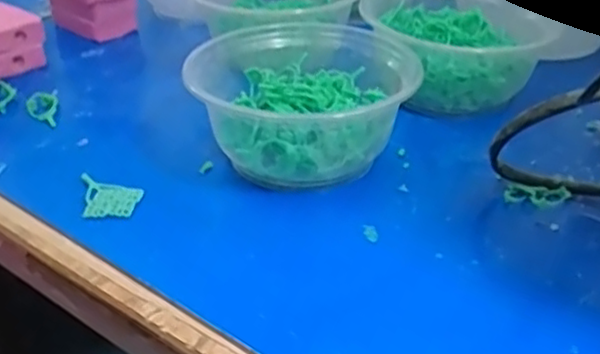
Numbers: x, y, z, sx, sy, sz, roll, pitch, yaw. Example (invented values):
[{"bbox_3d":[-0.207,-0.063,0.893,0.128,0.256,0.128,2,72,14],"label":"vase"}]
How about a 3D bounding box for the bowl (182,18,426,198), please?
[{"bbox_3d":[0.000,-0.046,0.413,0.124,0.062,0.115,0,33,0],"label":"bowl"}]

